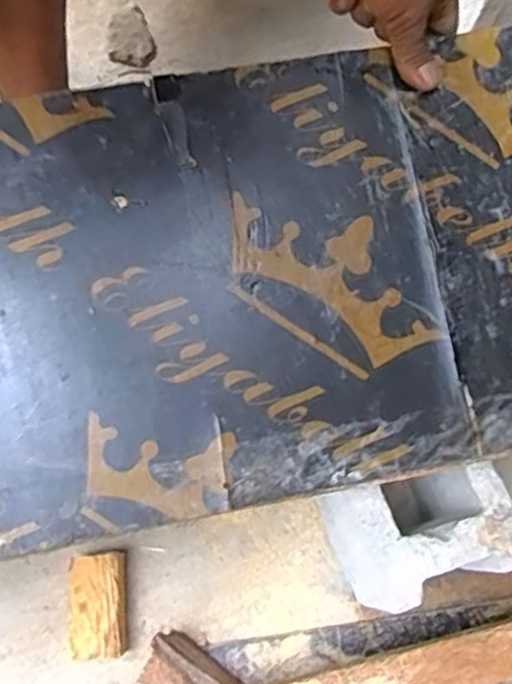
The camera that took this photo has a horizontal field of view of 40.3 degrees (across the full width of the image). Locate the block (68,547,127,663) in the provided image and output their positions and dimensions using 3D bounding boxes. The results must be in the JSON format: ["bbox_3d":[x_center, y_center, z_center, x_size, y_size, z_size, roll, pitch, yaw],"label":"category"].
[{"bbox_3d":[-0.144,0.248,0.657,0.054,0.042,0.090,-4,72,-3],"label":"block"}]

